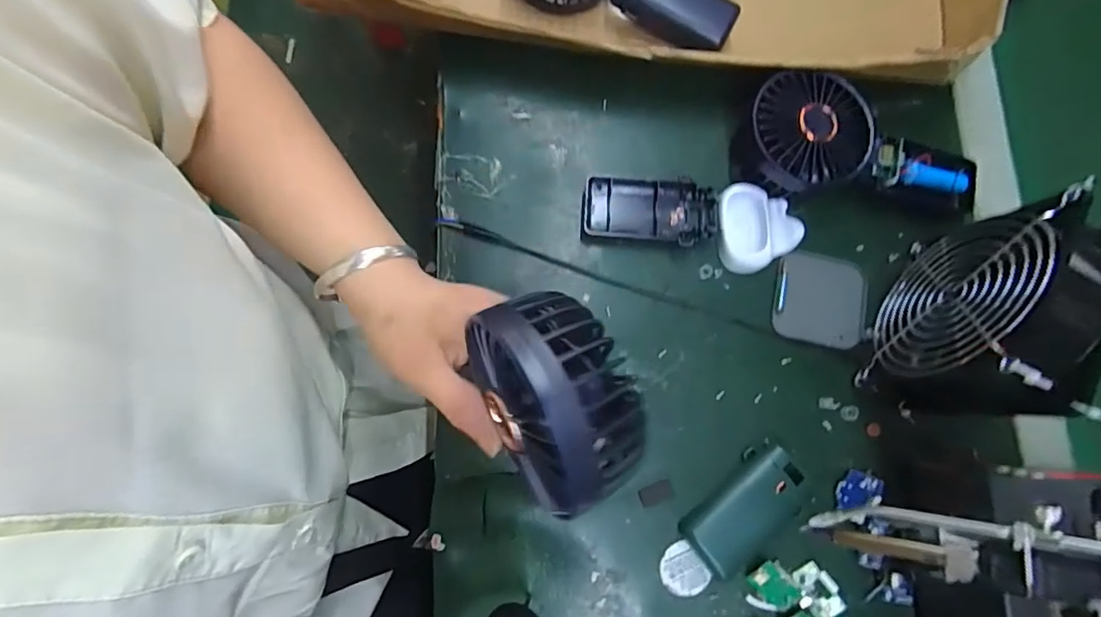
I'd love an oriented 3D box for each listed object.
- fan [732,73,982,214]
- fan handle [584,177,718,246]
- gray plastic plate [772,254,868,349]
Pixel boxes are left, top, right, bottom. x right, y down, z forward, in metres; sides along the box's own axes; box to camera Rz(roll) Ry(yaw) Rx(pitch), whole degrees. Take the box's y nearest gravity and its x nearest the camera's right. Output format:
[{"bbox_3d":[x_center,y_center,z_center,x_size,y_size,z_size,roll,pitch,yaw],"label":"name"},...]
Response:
[{"bbox_3d":[0.226,-0.119,0.371,0.190,0.038,0.085,4,79,-3],"label":"fan"},{"bbox_3d":[0.072,-0.070,0.370,0.093,0.010,0.046,4,80,-3],"label":"fan handle"},{"bbox_3d":[0.197,-0.006,0.374,0.065,0.004,0.064,12,79,-2],"label":"gray plastic plate"}]

